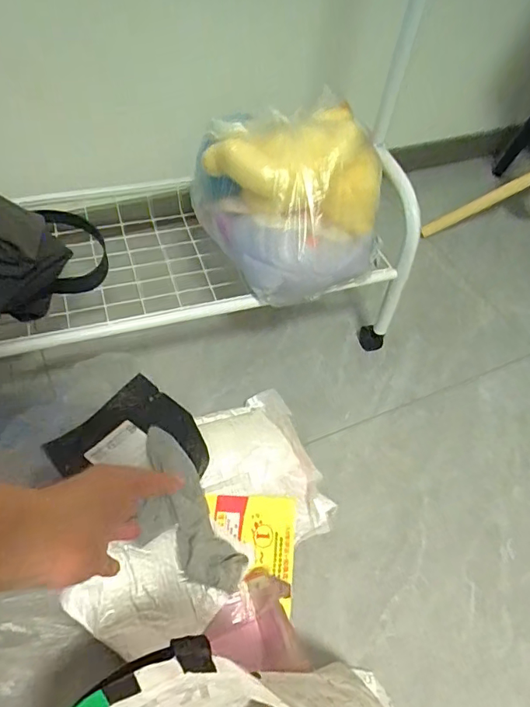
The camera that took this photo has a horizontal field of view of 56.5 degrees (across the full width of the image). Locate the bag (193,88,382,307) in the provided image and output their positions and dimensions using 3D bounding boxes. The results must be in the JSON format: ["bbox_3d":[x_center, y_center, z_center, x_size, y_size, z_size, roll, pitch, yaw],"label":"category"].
[{"bbox_3d":[0.034,-0.212,0.647,0.204,0.156,0.239,-20,56,-21],"label":"bag"}]

